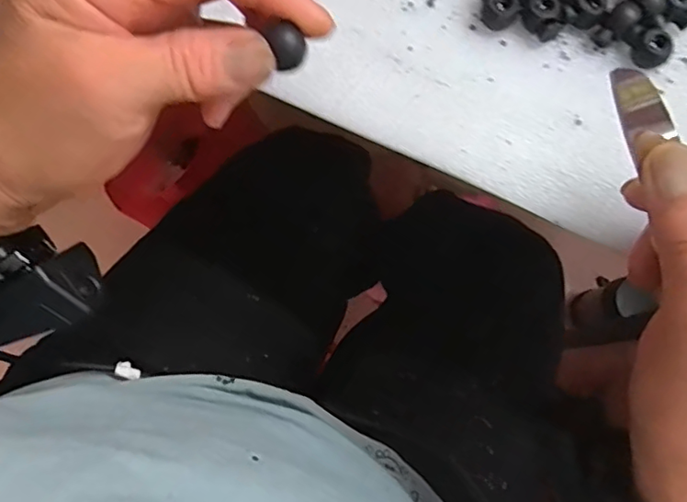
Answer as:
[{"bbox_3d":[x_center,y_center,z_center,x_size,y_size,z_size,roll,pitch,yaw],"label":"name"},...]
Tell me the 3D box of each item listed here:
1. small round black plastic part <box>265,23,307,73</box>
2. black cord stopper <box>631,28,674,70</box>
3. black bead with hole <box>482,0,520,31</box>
[{"bbox_3d":[-0.019,-0.073,0.197,0.013,0.010,0.011,-20,78,-5],"label":"small round black plastic part"},{"bbox_3d":[0.147,-0.096,0.262,0.017,0.011,0.015,43,80,8],"label":"black cord stopper"},{"bbox_3d":[0.075,-0.116,0.267,0.016,0.012,0.015,0,77,-1],"label":"black bead with hole"}]

